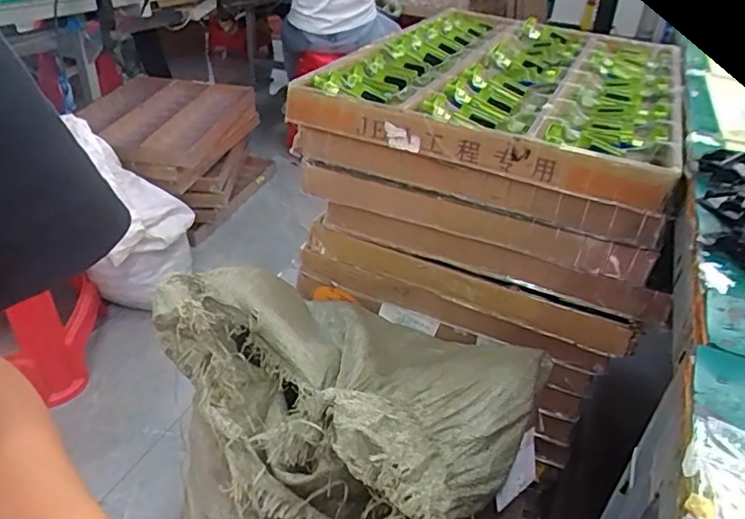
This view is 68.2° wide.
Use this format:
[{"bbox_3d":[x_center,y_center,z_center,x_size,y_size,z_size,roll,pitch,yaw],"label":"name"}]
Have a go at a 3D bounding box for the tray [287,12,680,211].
[{"bbox_3d":[0.226,-0.285,0.861,0.443,0.069,0.643,16,35,17],"label":"tray"}]

